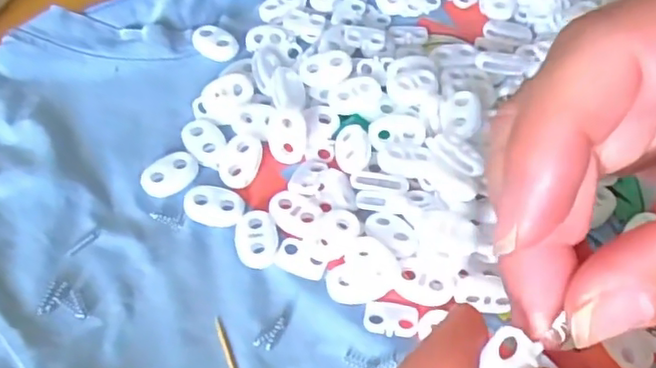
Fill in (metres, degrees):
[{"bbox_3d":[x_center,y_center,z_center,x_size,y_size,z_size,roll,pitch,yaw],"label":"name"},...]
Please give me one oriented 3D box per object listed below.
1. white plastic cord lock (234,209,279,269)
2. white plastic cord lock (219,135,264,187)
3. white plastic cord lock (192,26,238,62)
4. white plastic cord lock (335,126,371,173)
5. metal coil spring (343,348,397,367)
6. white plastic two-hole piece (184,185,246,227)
[{"bbox_3d":[-0.026,0.020,0.234,0.015,0.004,0.023,-7,60,-7],"label":"white plastic cord lock"},{"bbox_3d":[-0.035,-0.009,0.250,0.016,0.004,0.022,17,60,7],"label":"white plastic cord lock"},{"bbox_3d":[-0.050,-0.063,0.283,0.022,0.004,0.015,19,60,8],"label":"white plastic cord lock"},{"bbox_3d":[0.010,-0.015,0.252,0.014,0.004,0.022,6,59,1],"label":"white plastic cord lock"},{"bbox_3d":[0.014,0.060,0.211,0.017,0.004,0.009,8,59,2],"label":"metal coil spring"},{"bbox_3d":[-0.043,0.008,0.241,0.022,0.005,0.015,7,59,1],"label":"white plastic two-hole piece"}]

